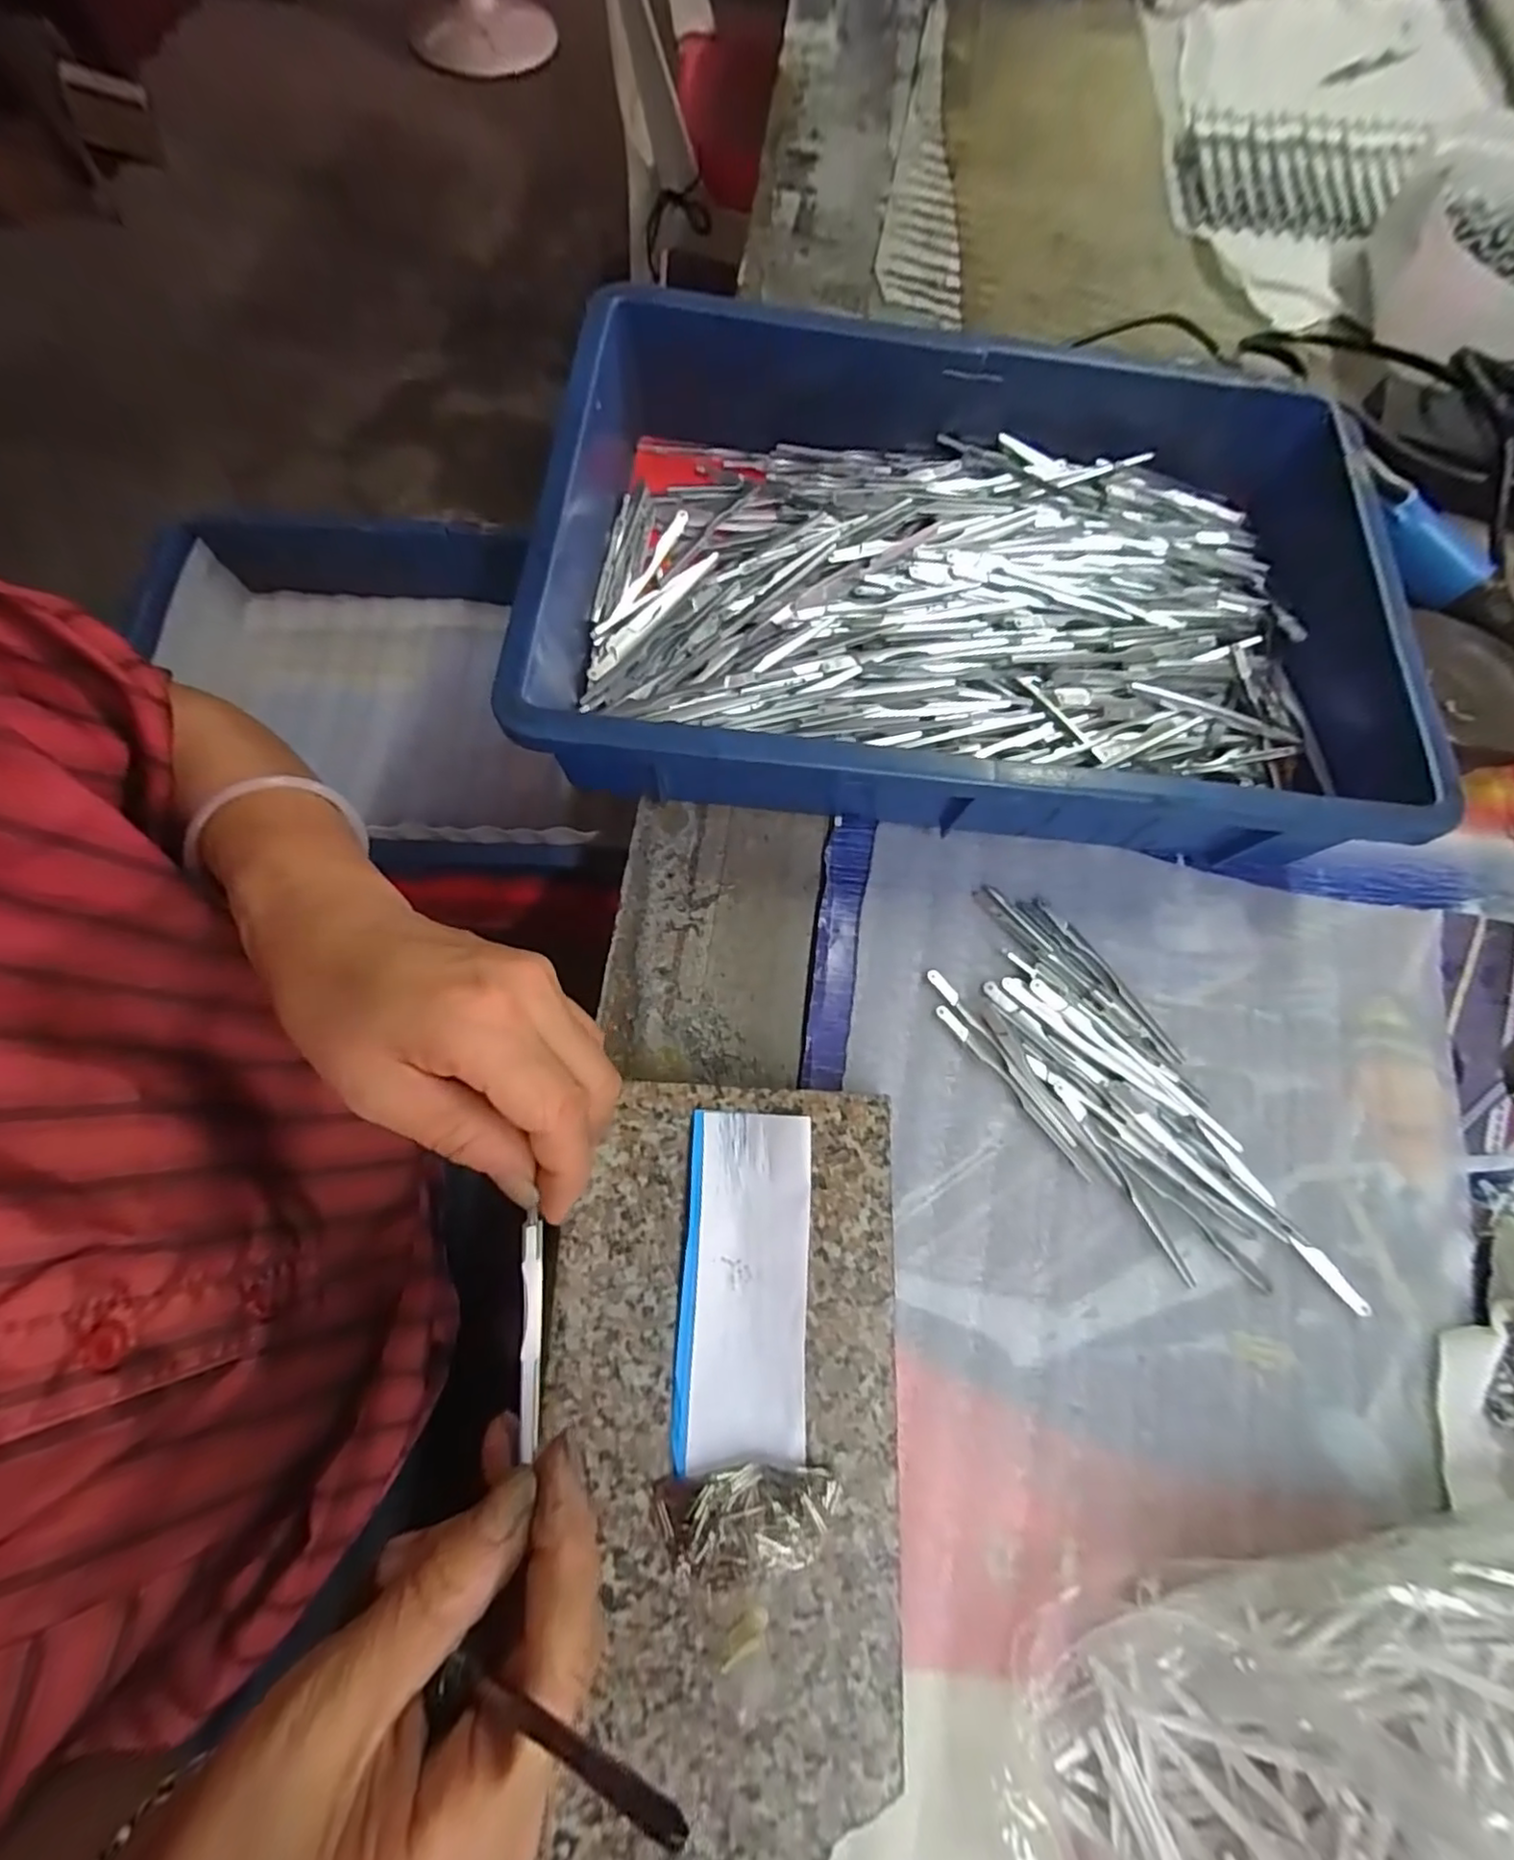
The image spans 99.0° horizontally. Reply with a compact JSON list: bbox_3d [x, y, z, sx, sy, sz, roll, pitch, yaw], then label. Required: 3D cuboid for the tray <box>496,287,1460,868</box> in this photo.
[{"bbox_3d":[0.108,-0.189,0.354,0.428,0.079,0.290,4,72,-1],"label":"tray"}]

